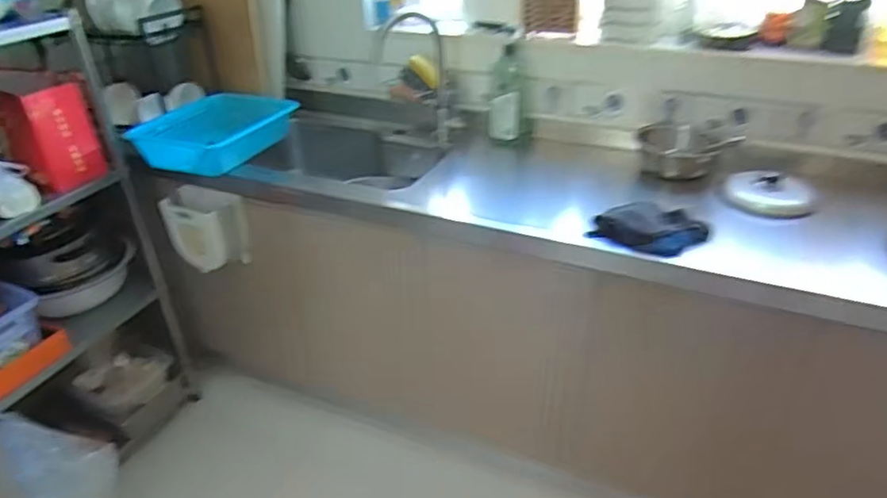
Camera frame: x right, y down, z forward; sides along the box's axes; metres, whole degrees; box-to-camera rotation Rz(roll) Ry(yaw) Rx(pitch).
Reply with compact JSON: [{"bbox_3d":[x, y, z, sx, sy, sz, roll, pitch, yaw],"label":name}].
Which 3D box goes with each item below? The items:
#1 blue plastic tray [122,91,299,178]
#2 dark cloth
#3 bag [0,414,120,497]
[{"bbox_3d":[-0.625,-0.326,1.654,0.317,0.099,0.387,12,34,19],"label":"blue plastic tray"},{"bbox_3d":[0.420,-0.050,1.230,0.214,0.072,0.148,15,35,24],"label":"dark cloth"},{"bbox_3d":[-0.912,0.563,1.496,0.190,0.369,0.187,-20,37,-28],"label":"bag"}]

